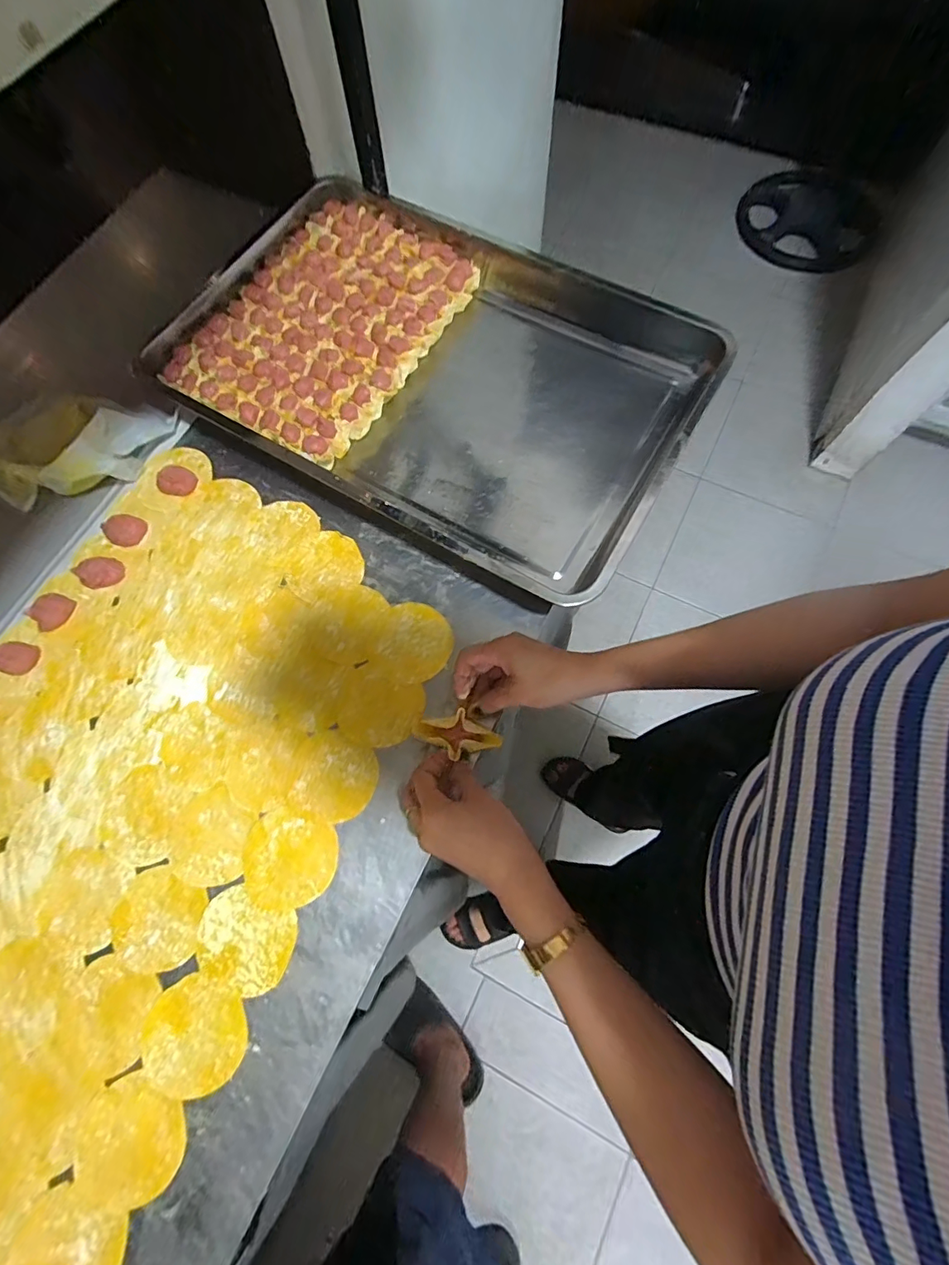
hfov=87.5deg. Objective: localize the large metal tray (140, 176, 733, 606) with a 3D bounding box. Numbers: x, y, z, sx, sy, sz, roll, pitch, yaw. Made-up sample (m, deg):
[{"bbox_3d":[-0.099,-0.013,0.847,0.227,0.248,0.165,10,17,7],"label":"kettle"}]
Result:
[{"bbox_3d":[-0.054,-0.312,0.582,0.599,0.052,0.393,30,74,10],"label":"large metal tray"}]

